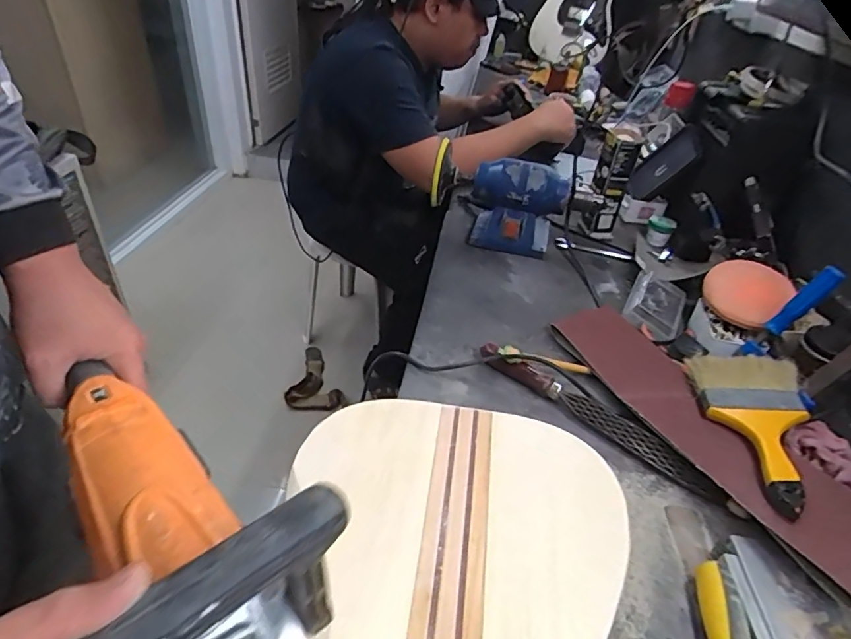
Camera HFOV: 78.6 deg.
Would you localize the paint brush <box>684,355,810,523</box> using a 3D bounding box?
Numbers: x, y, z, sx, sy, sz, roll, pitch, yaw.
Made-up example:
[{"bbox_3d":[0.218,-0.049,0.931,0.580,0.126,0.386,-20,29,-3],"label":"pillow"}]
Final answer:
[{"bbox_3d":[0.358,0.113,0.565,0.110,0.015,0.231,2,32,21],"label":"paint brush"}]

